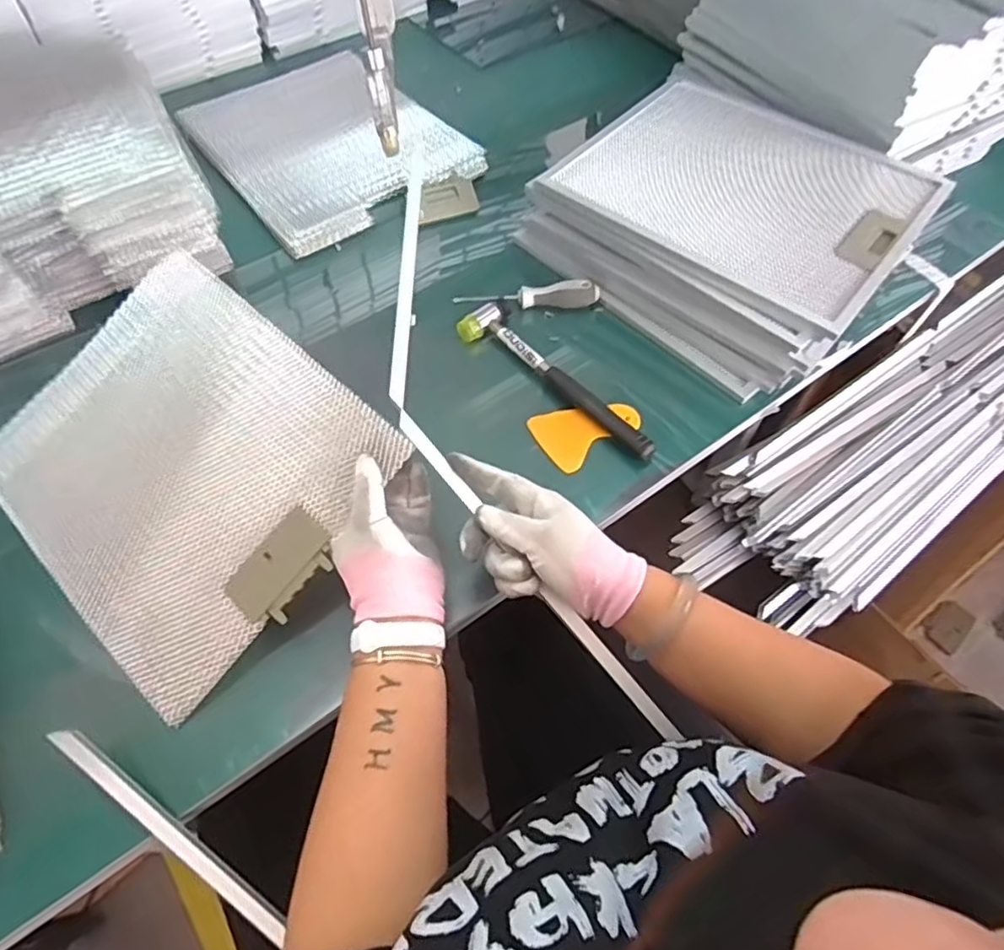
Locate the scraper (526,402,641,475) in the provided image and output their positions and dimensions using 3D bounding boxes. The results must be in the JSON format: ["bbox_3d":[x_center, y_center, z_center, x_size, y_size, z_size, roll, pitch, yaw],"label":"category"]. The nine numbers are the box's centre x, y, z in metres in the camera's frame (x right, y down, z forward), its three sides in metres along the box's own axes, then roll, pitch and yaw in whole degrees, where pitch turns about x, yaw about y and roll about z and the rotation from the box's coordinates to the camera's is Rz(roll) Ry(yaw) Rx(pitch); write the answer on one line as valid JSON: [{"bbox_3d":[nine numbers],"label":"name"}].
[{"bbox_3d":[0.084,-0.047,0.624,0.101,0.011,0.066,-27,71,-14],"label":"scraper"}]

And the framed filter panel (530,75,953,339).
[{"bbox_3d":[0.271,-0.322,0.678,0.342,0.021,0.318,38,65,21],"label":"framed filter panel"}]

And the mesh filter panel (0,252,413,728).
[{"bbox_3d":[-0.272,-0.016,0.530,0.316,0.012,0.266,39,85,19],"label":"mesh filter panel"}]

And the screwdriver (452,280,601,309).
[{"bbox_3d":[0.030,-0.196,0.700,0.158,0.027,0.024,-7,58,-5],"label":"screwdriver"}]

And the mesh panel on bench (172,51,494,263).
[{"bbox_3d":[-0.242,-0.456,0.846,0.279,0.026,0.373,-34,64,-19],"label":"mesh panel on bench"}]

